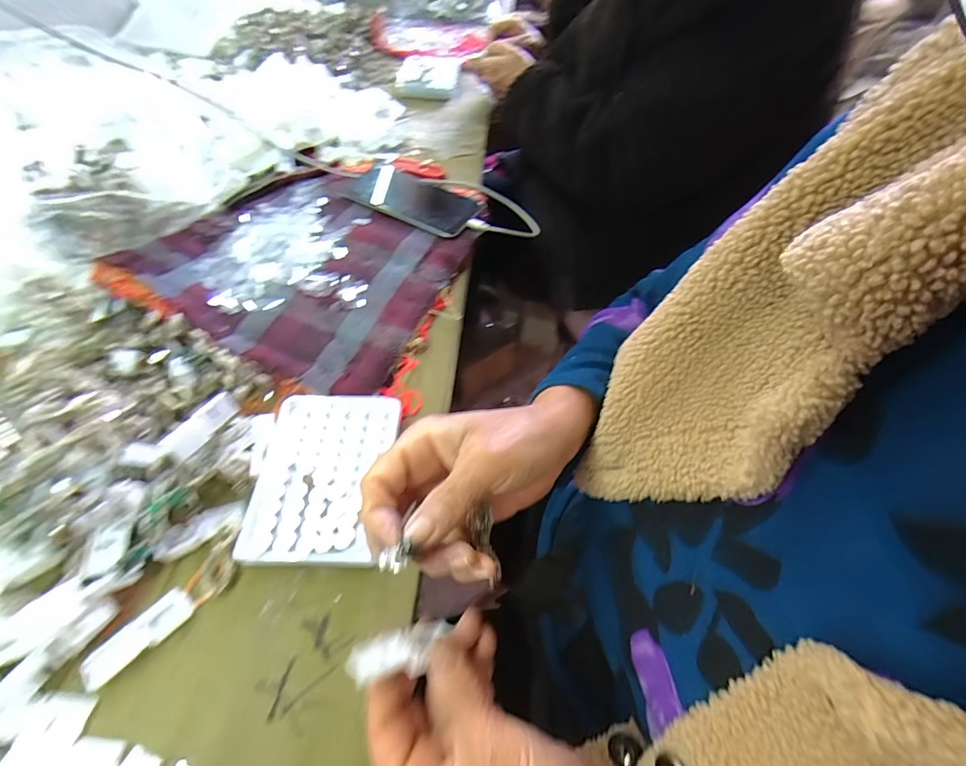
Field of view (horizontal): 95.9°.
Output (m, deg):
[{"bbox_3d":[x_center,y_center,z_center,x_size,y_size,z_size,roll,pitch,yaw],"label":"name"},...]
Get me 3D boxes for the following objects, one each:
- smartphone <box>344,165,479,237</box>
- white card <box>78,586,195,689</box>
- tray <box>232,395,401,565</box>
[{"bbox_3d":[-0.084,-0.231,0.536,0.167,0.012,0.090,28,58,14],"label":"smartphone"},{"bbox_3d":[-0.211,0.157,0.269,0.020,0.008,0.059,37,60,19],"label":"white card"},{"bbox_3d":[-0.120,0.067,0.329,0.095,0.015,0.131,3,55,-3],"label":"tray"}]

